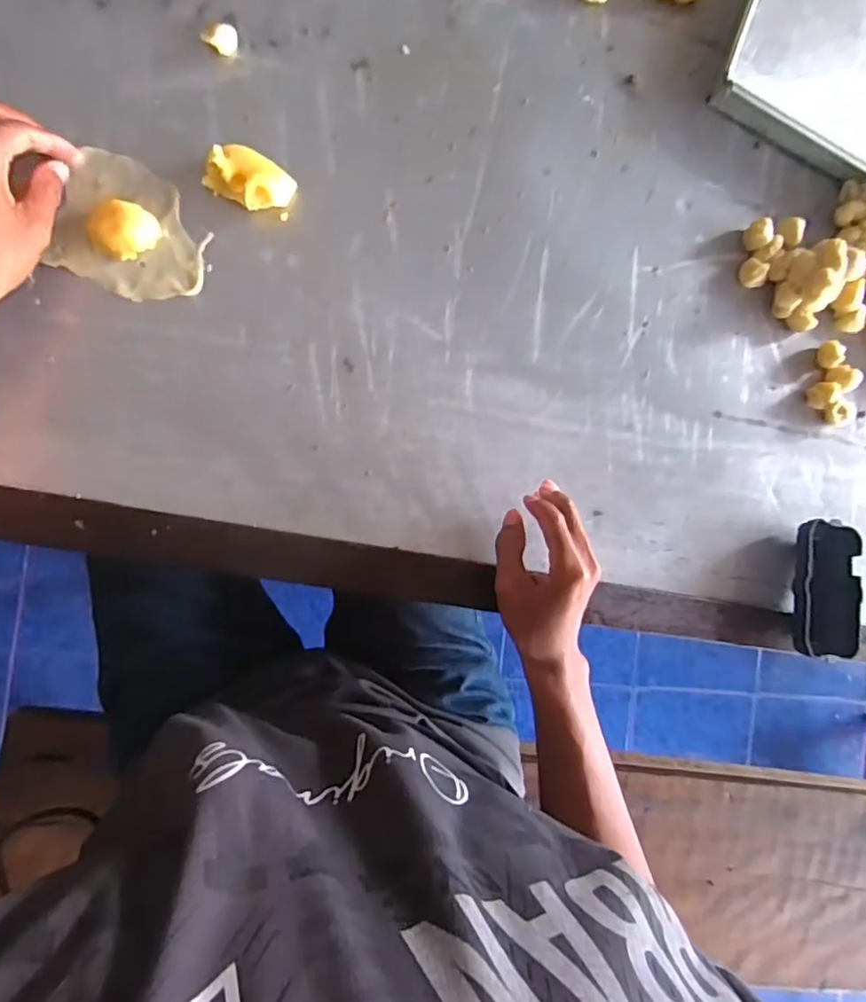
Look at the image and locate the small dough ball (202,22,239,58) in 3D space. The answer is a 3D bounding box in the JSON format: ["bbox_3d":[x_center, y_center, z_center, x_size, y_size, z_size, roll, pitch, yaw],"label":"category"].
[{"bbox_3d":[-0.149,-0.324,0.408,0.024,0.012,0.015,-16,93,-9],"label":"small dough ball"}]

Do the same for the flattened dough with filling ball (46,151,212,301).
[{"bbox_3d":[-0.203,-0.187,0.393,0.092,0.022,0.089,15,88,-9],"label":"flattened dough with filling ball"}]

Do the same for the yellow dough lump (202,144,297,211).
[{"bbox_3d":[-0.128,-0.226,0.406,0.055,0.027,0.035,28,86,-9],"label":"yellow dough lump"}]

